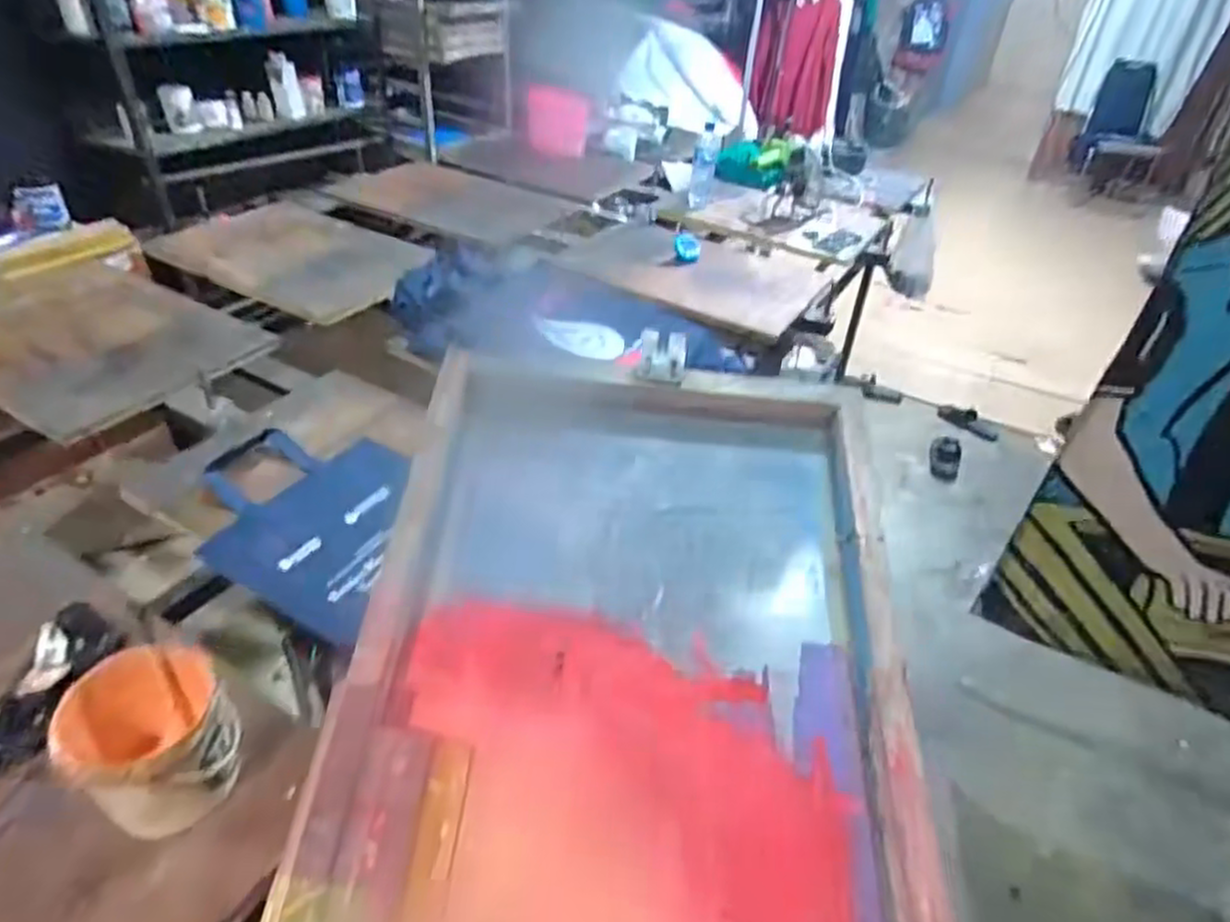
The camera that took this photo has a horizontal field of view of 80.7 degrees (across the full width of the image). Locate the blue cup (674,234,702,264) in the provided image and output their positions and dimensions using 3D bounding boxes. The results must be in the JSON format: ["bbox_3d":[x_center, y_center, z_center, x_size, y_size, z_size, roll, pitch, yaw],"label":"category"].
[{"bbox_3d":[0.184,-0.539,1.828,0.067,0.053,0.067,3,37,-2],"label":"blue cup"}]

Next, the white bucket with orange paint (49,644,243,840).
[{"bbox_3d":[-0.410,0.260,0.652,0.122,0.145,0.113,3,37,-2],"label":"white bucket with orange paint"}]

